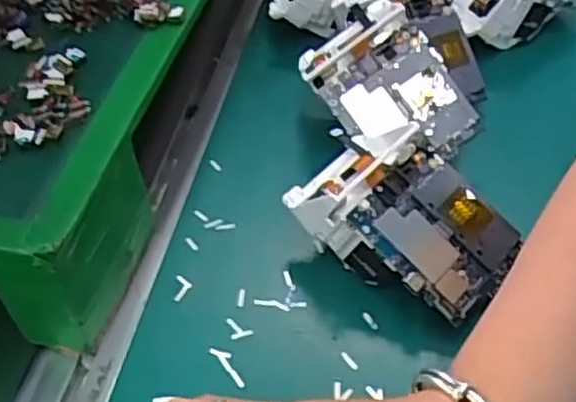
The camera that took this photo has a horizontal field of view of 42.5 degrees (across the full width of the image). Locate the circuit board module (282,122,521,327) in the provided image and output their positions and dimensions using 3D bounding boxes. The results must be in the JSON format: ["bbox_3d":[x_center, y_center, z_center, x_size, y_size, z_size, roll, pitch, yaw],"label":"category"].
[{"bbox_3d":[0.060,0.007,0.404,0.098,0.039,0.075,42,62,7],"label":"circuit board module"}]

